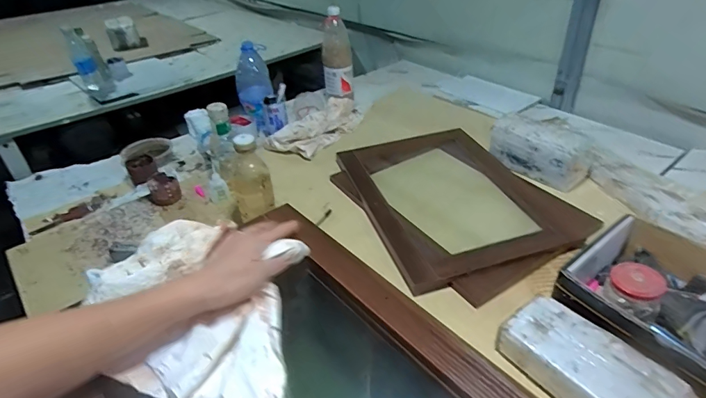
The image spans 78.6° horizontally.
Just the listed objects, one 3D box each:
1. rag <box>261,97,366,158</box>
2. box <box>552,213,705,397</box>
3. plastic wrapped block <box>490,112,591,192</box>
[{"bbox_3d":[-0.086,-0.221,1.206,0.154,0.097,0.332,16,39,26],"label":"rag"},{"bbox_3d":[0.488,0.154,0.601,0.250,0.078,0.313,-26,41,-29],"label":"box"},{"bbox_3d":[0.424,-0.117,0.995,0.110,0.098,0.224,-24,42,-28],"label":"plastic wrapped block"}]

